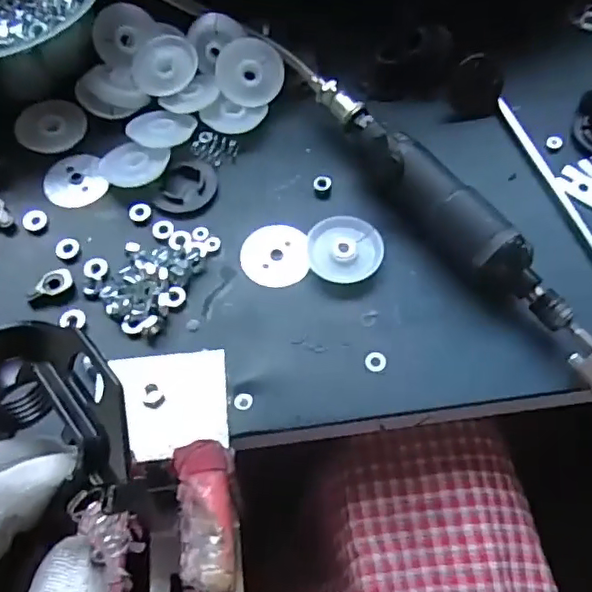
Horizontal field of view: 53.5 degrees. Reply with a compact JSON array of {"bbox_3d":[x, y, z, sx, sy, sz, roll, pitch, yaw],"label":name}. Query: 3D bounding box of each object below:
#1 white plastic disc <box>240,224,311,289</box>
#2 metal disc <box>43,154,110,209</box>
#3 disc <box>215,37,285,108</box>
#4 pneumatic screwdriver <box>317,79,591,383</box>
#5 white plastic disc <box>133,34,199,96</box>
[{"bbox_3d":[-0.014,-0.028,0.386,0.043,0.004,0.048,-4,61,-2],"label":"white plastic disc"},{"bbox_3d":[-0.157,-0.081,0.416,0.041,0.004,0.041,2,68,-6],"label":"metal disc"},{"bbox_3d":[-0.034,-0.166,0.438,0.049,0.004,0.049,0,95,-4],"label":"disc"},{"bbox_3d":[0.099,-0.050,0.377,0.043,0.040,0.283,-35,67,-18],"label":"pneumatic screwdriver"},{"bbox_3d":[-0.100,-0.175,0.444,0.045,0.004,0.050,29,80,2],"label":"white plastic disc"}]

